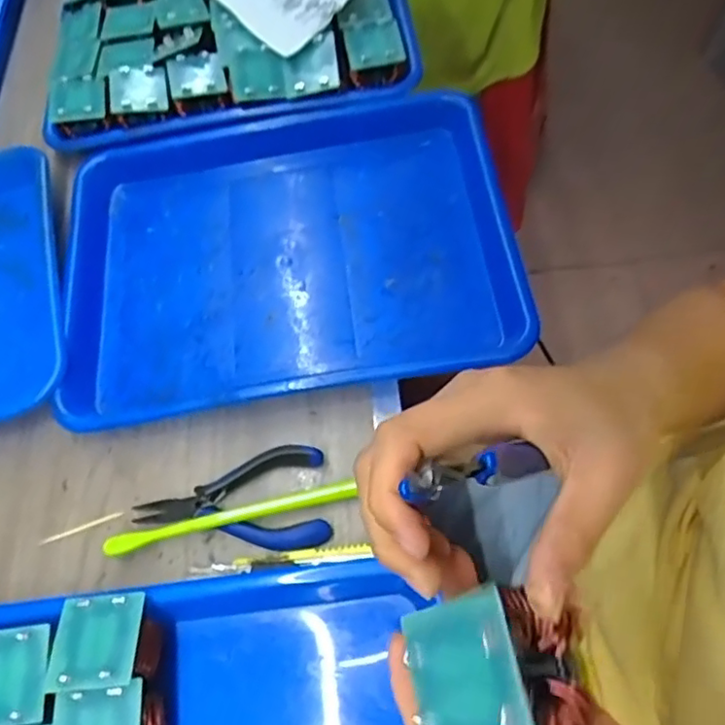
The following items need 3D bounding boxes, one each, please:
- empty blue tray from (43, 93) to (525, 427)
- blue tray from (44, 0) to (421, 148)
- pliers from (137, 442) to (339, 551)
[{"bbox_3d":[-0.062,-0.087,0.449,0.326,0.043,0.252,-8,65,3],"label":"empty blue tray"},{"bbox_3d":[-0.121,-0.316,0.550,0.321,0.055,0.259,-7,65,3],"label":"blue tray"},{"bbox_3d":[-0.083,0.092,0.382,0.121,0.019,0.063,-9,65,2],"label":"pliers"}]

